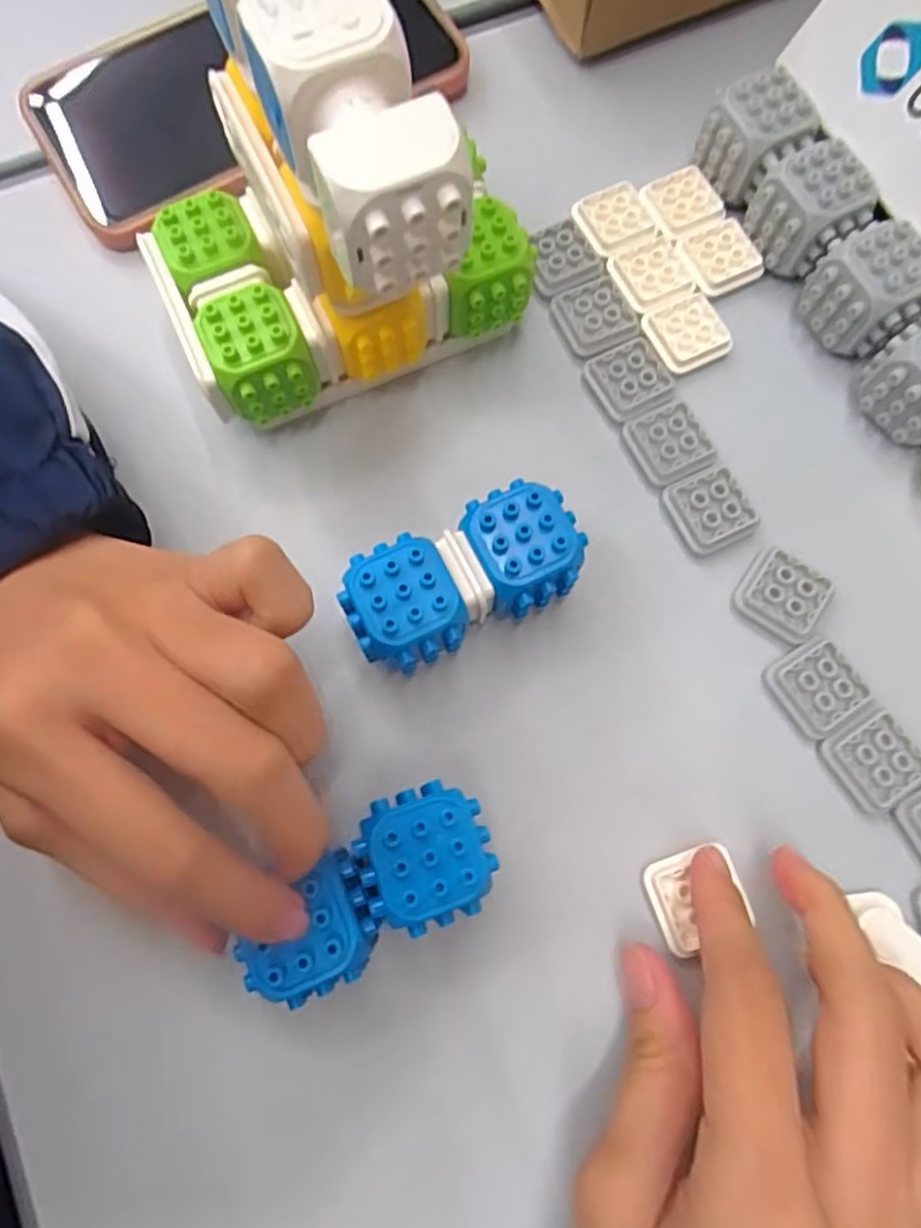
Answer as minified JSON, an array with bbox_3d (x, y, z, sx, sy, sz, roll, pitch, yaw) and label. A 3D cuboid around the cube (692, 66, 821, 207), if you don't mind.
[{"bbox_3d":[0.112,-0.179,0.264,0.031,0.028,0.029,-31,78,-7],"label":"cube"}]

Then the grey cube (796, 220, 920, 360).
[{"bbox_3d":[0.148,-0.115,0.253,0.036,0.034,0.035,44,80,10],"label":"grey cube"}]

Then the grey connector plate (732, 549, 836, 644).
[{"bbox_3d":[0.109,-0.006,0.237,0.029,0.006,0.024,37,79,9],"label":"grey connector plate"}]

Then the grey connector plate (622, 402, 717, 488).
[{"bbox_3d":[0.075,-0.060,0.250,0.025,0.005,0.027,-25,77,-6],"label":"grey connector plate"}]

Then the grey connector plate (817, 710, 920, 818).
[{"bbox_3d":[0.133,0.047,0.223,0.025,0.004,0.027,-32,78,-7],"label":"grey connector plate"}]

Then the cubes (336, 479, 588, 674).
[{"bbox_3d":[0.002,-0.010,0.224,0.075,0.035,0.036,-26,77,-6],"label":"cubes"}]

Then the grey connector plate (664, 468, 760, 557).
[{"bbox_3d":[0.088,-0.036,0.244,0.026,0.005,0.026,-22,77,-5],"label":"grey connector plate"}]

